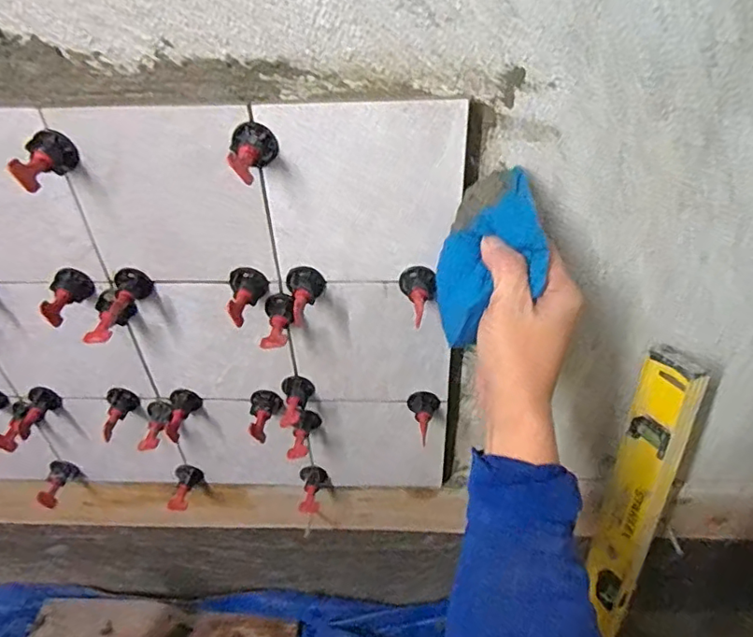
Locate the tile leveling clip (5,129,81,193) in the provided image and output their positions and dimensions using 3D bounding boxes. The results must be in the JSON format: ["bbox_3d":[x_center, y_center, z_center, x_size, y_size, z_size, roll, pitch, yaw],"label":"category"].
[{"bbox_3d":[-0.231,-0.109,0.386,0.026,0.027,0.049,-5,40,-3],"label":"tile leveling clip"}]

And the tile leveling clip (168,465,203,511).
[{"bbox_3d":[-0.223,0.198,0.644,0.028,0.029,0.043,2,40,5],"label":"tile leveling clip"}]

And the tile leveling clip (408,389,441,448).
[{"bbox_3d":[0.050,0.096,0.541,0.031,0.028,0.044,-4,40,-3],"label":"tile leveling clip"}]

